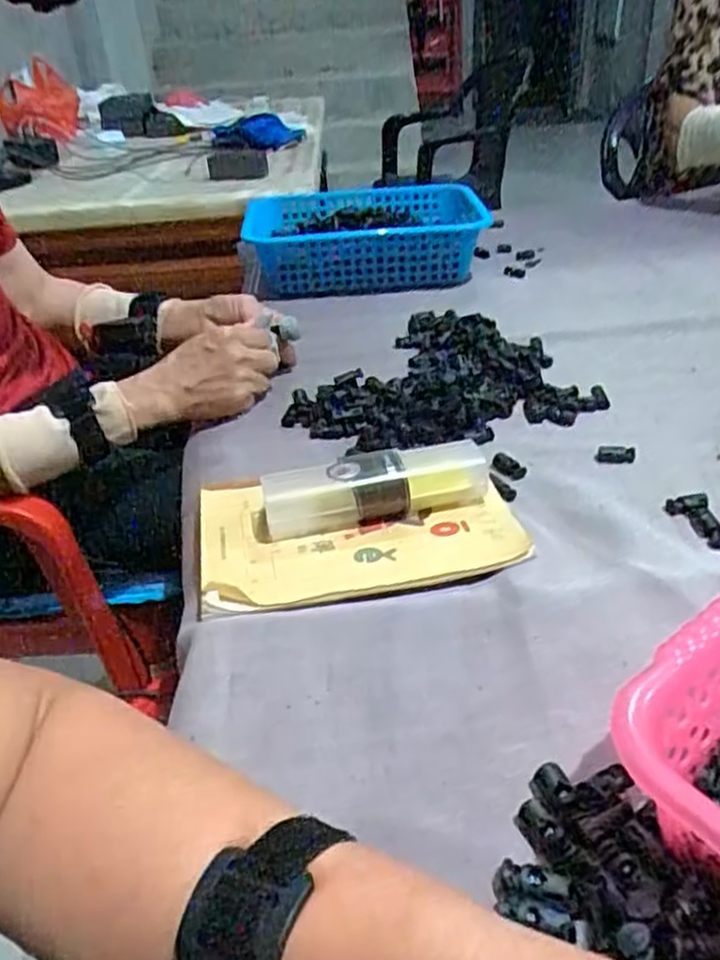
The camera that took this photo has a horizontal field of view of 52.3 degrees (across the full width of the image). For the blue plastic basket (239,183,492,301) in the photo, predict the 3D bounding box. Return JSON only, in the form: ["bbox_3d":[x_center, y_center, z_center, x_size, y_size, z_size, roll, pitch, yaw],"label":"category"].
[{"bbox_3d":[0.014,-0.317,0.967,0.299,0.093,0.231,-5,34,0],"label":"blue plastic basket"}]

